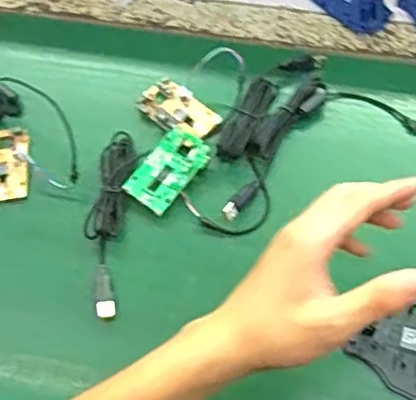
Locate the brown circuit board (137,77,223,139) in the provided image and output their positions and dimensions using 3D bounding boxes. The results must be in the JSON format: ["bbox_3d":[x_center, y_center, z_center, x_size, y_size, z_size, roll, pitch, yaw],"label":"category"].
[{"bbox_3d":[-0.029,-0.087,0.580,0.076,0.007,0.046,34,69,20],"label":"brown circuit board"}]

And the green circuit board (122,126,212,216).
[{"bbox_3d":[-0.035,-0.028,0.547,0.046,0.018,0.080,33,69,19],"label":"green circuit board"}]

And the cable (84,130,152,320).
[{"bbox_3d":[-0.085,0.017,0.532,0.039,0.017,0.173,5,62,7],"label":"cable"}]

